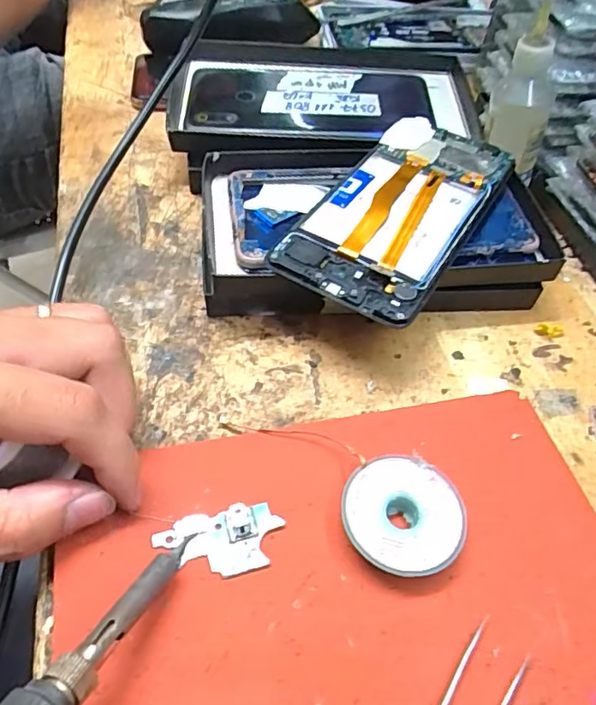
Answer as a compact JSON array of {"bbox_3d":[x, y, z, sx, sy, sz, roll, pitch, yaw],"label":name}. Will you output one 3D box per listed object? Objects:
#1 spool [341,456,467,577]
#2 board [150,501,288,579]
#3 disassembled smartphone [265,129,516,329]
[{"bbox_3d":[0.038,0.062,0.208,0.043,0.013,0.043,2,51,-3],"label":"spool"},{"bbox_3d":[-0.028,0.068,0.203,0.044,0.004,0.024,-11,53,-13],"label":"board"},{"bbox_3d":[0.052,-0.073,0.280,0.070,0.011,0.142,27,54,17],"label":"disassembled smartphone"}]

